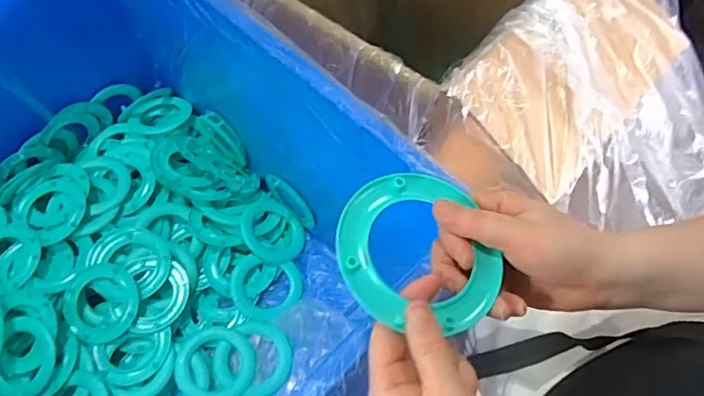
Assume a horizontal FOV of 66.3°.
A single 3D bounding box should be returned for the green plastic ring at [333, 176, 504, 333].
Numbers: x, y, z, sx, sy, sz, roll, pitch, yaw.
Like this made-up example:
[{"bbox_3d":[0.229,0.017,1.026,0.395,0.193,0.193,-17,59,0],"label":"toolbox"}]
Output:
[{"bbox_3d":[0.043,0.031,0.338,0.103,0.013,0.101,3,64,-6],"label":"green plastic ring"}]

